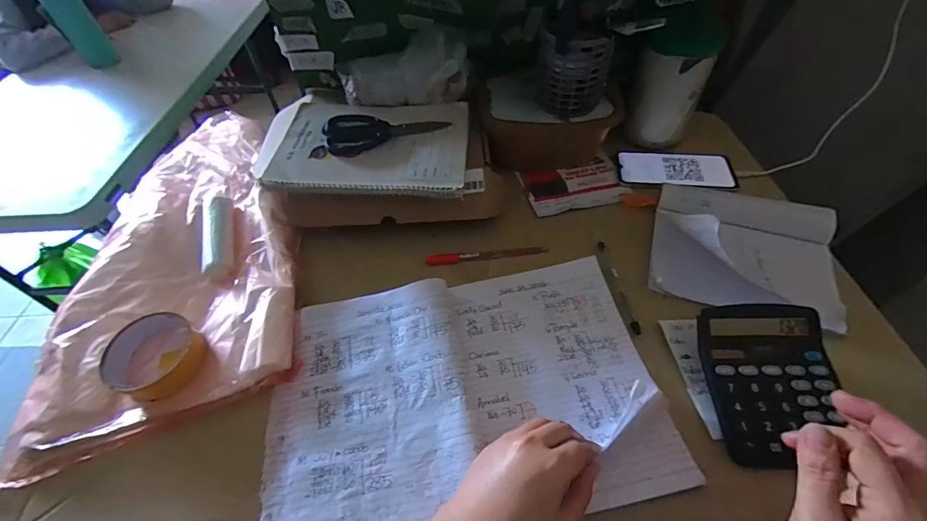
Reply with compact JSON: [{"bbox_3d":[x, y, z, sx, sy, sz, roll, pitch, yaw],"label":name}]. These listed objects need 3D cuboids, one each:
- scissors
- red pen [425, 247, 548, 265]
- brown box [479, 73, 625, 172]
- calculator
[{"bbox_3d":[-0.106,-0.182,0.560,0.161,0.013,0.076,-14,54,-12],"label":"scissors"},{"bbox_3d":[0.029,-0.007,0.516,0.150,0.006,0.012,-5,52,-5],"label":"red pen"},{"bbox_3d":[0.118,-0.215,0.609,0.184,0.101,0.126,-2,52,0],"label":"brown box"},{"bbox_3d":[0.293,0.112,0.385,0.112,0.036,0.141,1,52,0],"label":"calculator"}]

